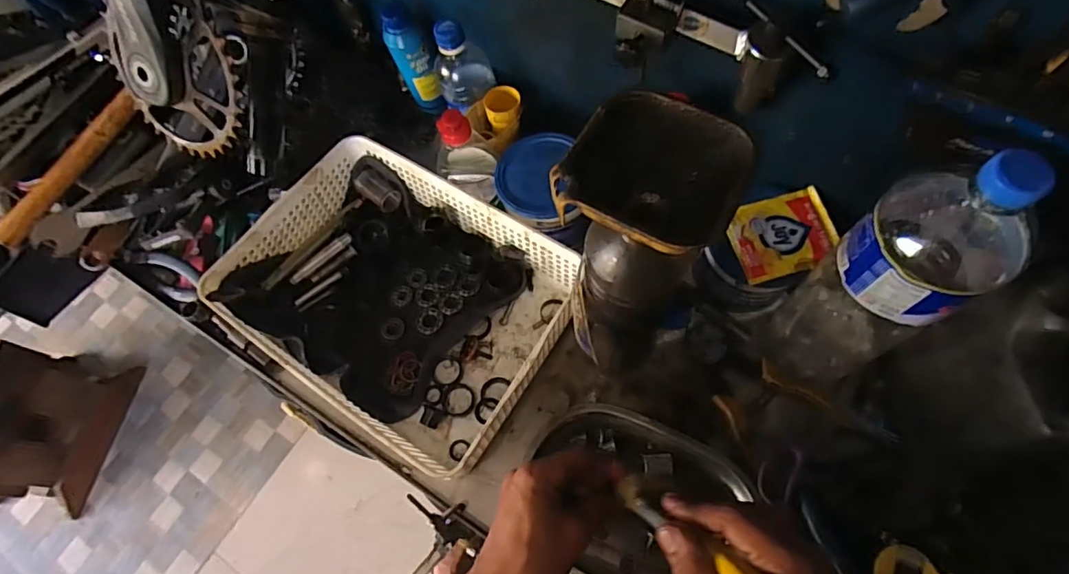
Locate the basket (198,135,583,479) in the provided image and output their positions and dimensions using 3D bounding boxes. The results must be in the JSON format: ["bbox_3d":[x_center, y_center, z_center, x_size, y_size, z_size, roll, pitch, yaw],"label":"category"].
[{"bbox_3d":[-0.141,0.009,0.576,0.326,0.076,0.250,30,72,16],"label":"basket"}]

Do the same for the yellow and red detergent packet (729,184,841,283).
[{"bbox_3d":[0.233,-0.050,0.513,0.094,0.010,0.079,-14,66,-2],"label":"yellow and red detergent packet"}]

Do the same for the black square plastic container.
[{"bbox_3d":[0.071,-0.055,0.327,0.092,0.067,0.091,27,71,15],"label":"black square plastic container"}]

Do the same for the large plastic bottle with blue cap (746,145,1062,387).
[{"bbox_3d":[0.276,-0.002,0.429,0.103,0.304,0.088,-21,66,-5],"label":"large plastic bottle with blue cap"}]

